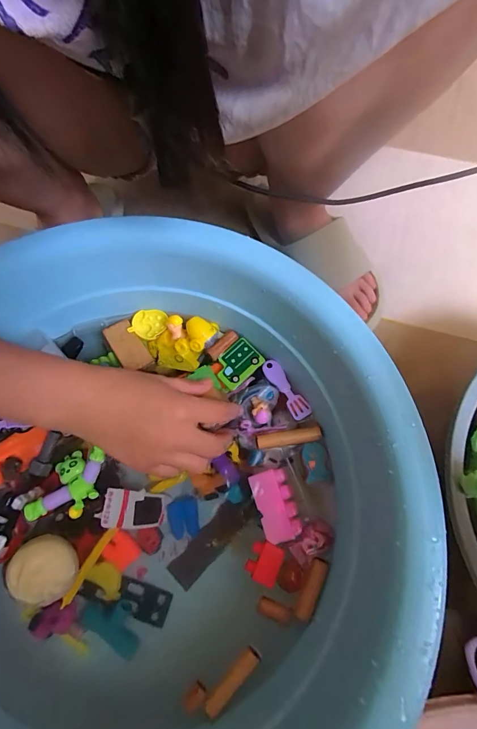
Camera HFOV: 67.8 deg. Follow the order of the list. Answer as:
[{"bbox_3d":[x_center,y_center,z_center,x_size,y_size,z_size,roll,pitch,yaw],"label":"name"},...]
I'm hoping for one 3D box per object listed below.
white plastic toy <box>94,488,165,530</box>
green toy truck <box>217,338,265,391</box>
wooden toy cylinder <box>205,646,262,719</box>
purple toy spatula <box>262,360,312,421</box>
[{"bbox_3d":[-0.103,0.142,0.350,0.065,0.013,0.035,13,66,-29],"label":"white plastic toy"},{"bbox_3d":[-0.002,-0.001,0.366,0.046,0.007,0.036,-41,74,-12],"label":"green toy truck"},{"bbox_3d":[-0.004,0.245,0.274,0.052,0.010,0.012,-43,74,-12],"label":"wooden toy cylinder"},{"bbox_3d":[0.047,0.024,0.354,0.019,0.005,0.067,-30,72,-8],"label":"purple toy spatula"}]

